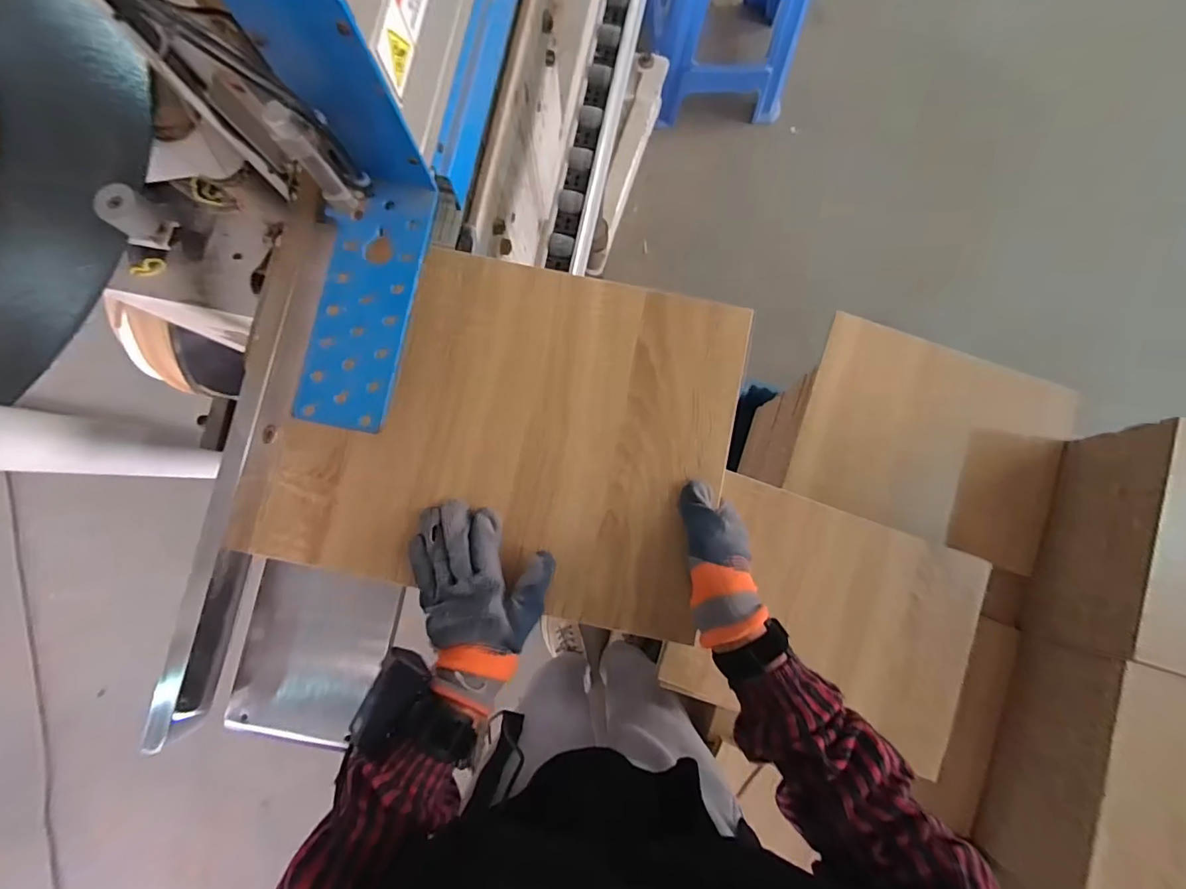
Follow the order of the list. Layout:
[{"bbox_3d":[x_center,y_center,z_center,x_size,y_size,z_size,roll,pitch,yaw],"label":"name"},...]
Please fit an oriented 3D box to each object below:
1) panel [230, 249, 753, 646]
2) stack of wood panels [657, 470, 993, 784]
[{"bbox_3d":[-0.083,-0.016,0.488,0.423,0.015,0.323,12,84,1],"label":"panel"},{"bbox_3d":[0.362,0.272,0.778,0.435,0.038,0.343,20,84,4],"label":"stack of wood panels"}]

